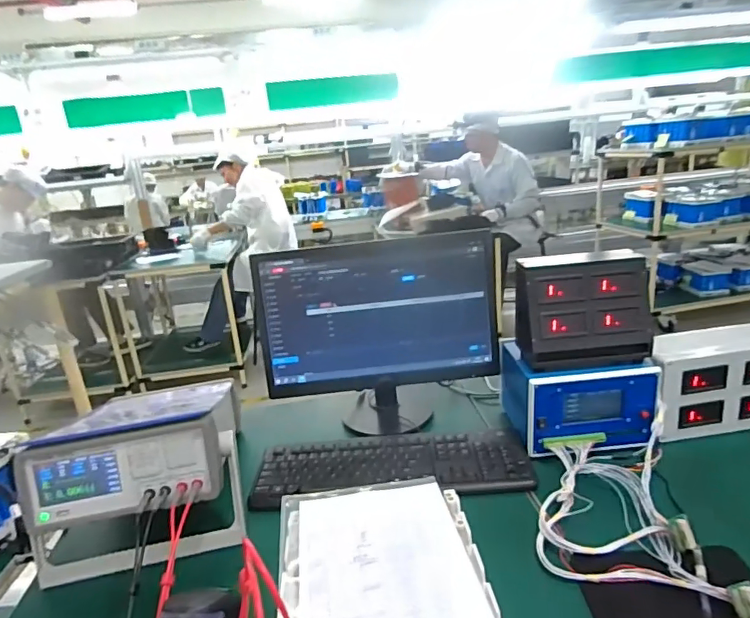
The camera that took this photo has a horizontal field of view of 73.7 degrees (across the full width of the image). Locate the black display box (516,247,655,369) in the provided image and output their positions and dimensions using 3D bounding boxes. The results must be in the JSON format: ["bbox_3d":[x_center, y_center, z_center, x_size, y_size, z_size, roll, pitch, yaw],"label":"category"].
[{"bbox_3d":[0.334,0.000,0.817,0.201,0.171,0.083,-6,18,-1],"label":"black display box"}]

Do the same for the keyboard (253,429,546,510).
[{"bbox_3d":[0.024,0.257,0.826,0.436,0.019,0.160,-5,18,1],"label":"keyboard"}]

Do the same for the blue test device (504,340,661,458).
[{"bbox_3d":[0.351,0.145,0.868,0.222,0.132,0.171,-4,18,3],"label":"blue test device"}]

